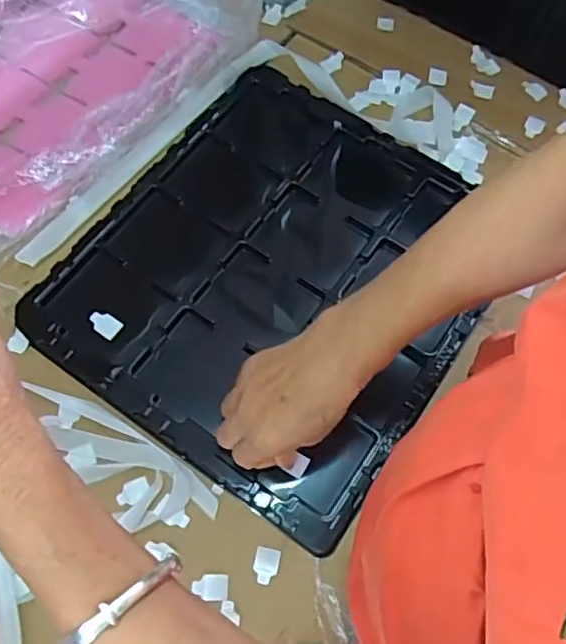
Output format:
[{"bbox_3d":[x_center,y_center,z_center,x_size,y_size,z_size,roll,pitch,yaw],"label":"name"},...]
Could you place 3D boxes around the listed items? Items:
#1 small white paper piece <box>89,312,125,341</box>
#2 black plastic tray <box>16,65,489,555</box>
[{"bbox_3d":[-0.156,0.002,0.550,0.029,0.004,0.019,36,75,6],"label":"small white paper piece"},{"bbox_3d":[0.001,-0.046,0.572,0.329,0.017,0.367,33,69,13],"label":"black plastic tray"}]

